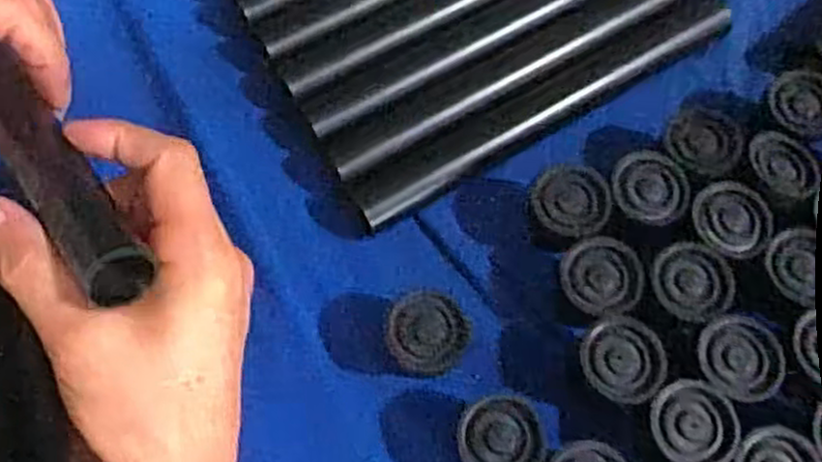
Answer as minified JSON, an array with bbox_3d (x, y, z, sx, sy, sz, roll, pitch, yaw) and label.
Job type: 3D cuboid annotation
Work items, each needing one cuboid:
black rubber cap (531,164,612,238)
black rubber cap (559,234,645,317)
[{"bbox_3d":[0.071,-0.010,0.346,0.033,0.028,0.032,1,68,-2],"label":"black rubber cap"},{"bbox_3d":[0.082,0.024,0.335,0.034,0.029,0.034,1,68,-2],"label":"black rubber cap"}]

